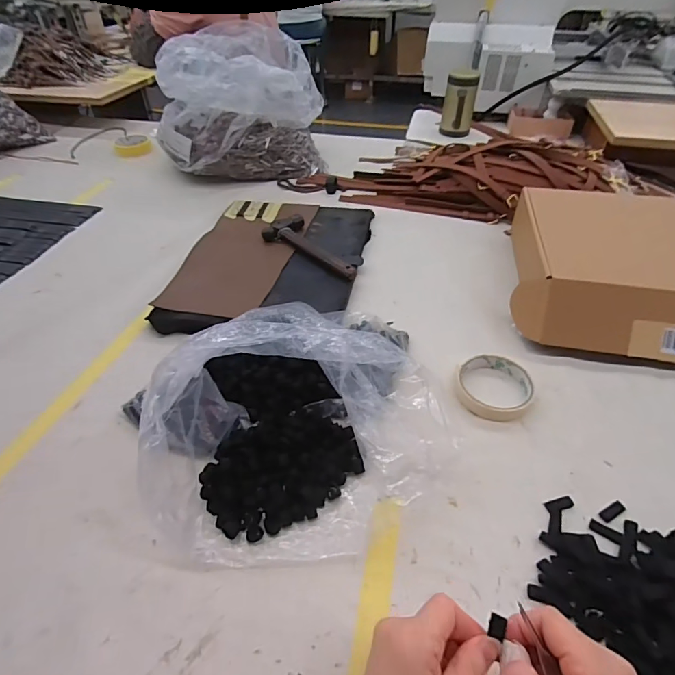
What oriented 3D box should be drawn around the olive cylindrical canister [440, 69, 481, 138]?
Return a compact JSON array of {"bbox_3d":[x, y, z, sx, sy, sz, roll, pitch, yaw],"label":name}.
[{"bbox_3d":[0.331,-0.631,1.152,0.083,0.160,0.077,9,44,10],"label":"olive cylindrical canister"}]

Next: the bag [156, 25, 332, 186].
[{"bbox_3d":[-0.195,-0.492,0.902,0.308,0.234,0.225,-3,44,-5],"label":"bag"}]

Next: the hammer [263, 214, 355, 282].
[{"bbox_3d":[-0.033,-0.146,0.678,0.187,0.022,0.069,34,52,29],"label":"hammer"}]

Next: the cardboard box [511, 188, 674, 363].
[{"bbox_3d":[0.439,-0.085,0.589,0.372,0.092,0.290,10,44,8],"label":"cardboard box"}]

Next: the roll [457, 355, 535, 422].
[{"bbox_3d":[0.181,0.057,0.491,0.084,0.021,0.080,1,44,-1],"label":"roll"}]

